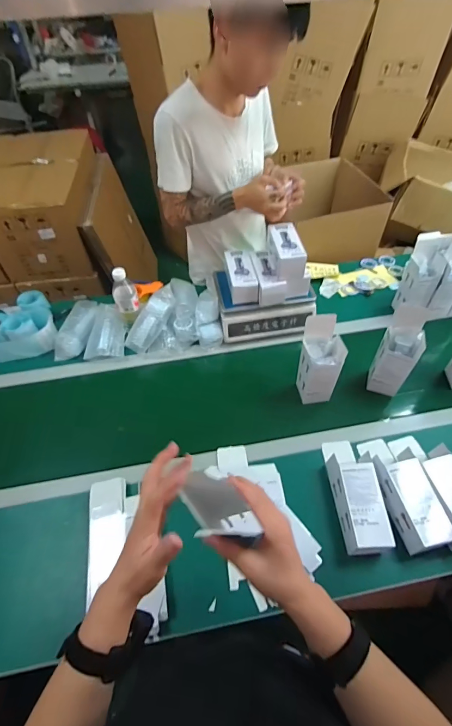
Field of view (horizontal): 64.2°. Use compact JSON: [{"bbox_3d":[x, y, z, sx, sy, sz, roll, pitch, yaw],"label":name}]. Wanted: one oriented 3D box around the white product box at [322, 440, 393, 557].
[{"bbox_3d":[0.274,0.269,0.769,0.087,0.080,0.242,-5,55,-2],"label":"white product box"}]

